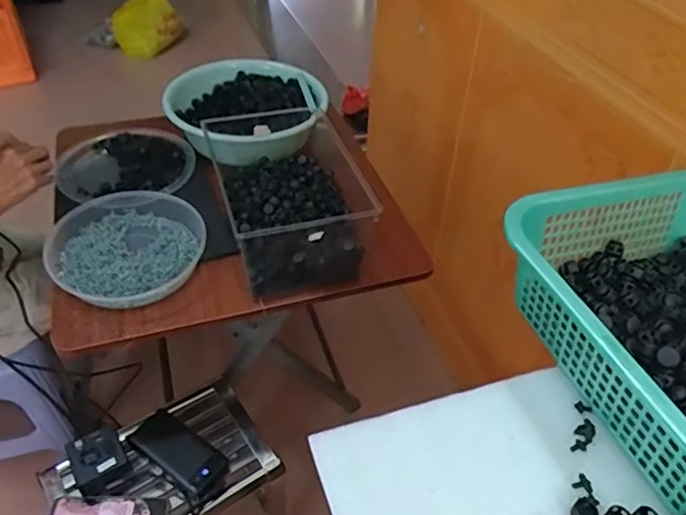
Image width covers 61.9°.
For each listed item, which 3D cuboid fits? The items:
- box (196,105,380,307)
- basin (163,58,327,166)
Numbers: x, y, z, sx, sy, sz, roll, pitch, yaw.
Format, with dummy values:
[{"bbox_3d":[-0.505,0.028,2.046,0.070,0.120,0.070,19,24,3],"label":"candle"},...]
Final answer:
[{"bbox_3d":[-0.082,-0.113,0.899,0.219,0.134,0.322,-11,46,-13],"label":"box"},{"bbox_3d":[-0.182,-0.291,1.091,0.289,0.091,0.267,1,44,-1],"label":"basin"}]

